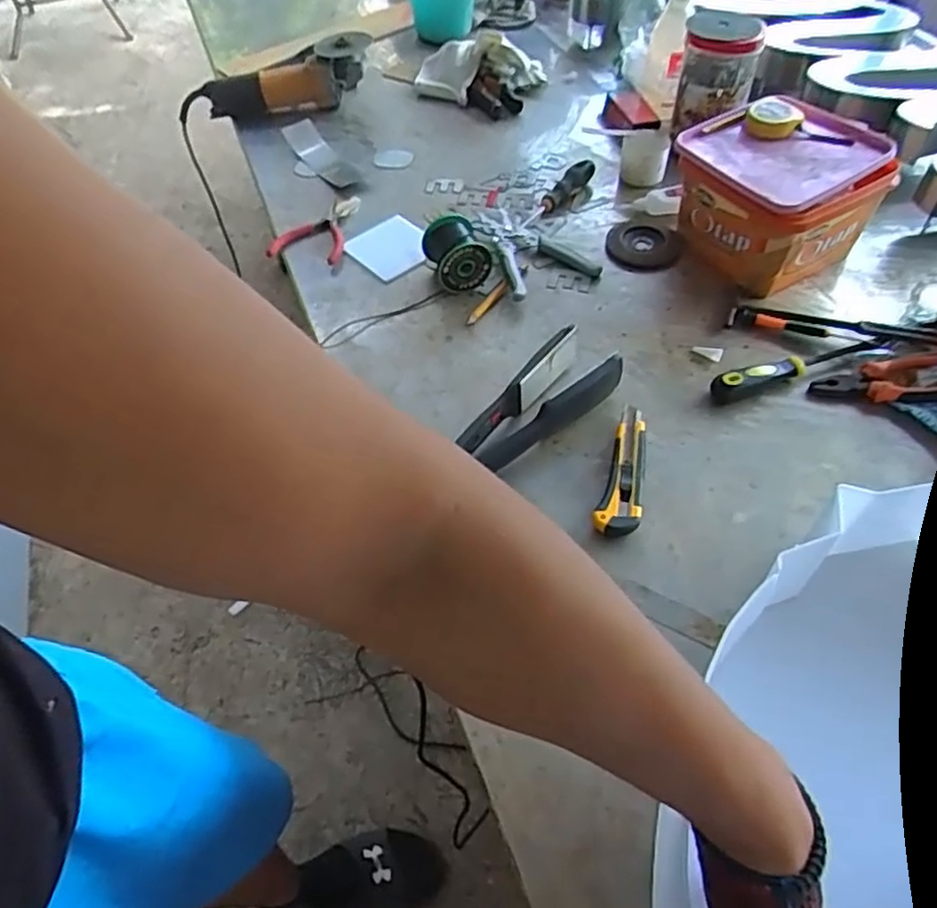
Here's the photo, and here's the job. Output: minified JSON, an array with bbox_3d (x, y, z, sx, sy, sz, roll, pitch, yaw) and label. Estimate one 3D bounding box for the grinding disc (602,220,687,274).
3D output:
[{"bbox_3d":[0.237,-0.284,0.936,0.099,0.018,0.105,-1,52,1],"label":"grinding disc"}]

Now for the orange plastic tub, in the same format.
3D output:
[{"bbox_3d":[0.387,-0.331,0.890,0.192,0.140,0.206,-27,56,-18],"label":"orange plastic tub"}]

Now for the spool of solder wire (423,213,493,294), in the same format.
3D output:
[{"bbox_3d":[-0.018,-0.257,0.891,0.067,0.067,0.085,-24,55,-16],"label":"spool of solder wire"}]

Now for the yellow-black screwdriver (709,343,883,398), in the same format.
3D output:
[{"bbox_3d":[0.368,-0.102,0.782,0.209,0.027,0.026,-18,54,-12],"label":"yellow-black screwdriver"}]

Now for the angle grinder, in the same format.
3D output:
[{"bbox_3d":[-0.315,-0.619,1.163,0.307,0.108,0.085,-15,53,-10],"label":"angle grinder"}]

